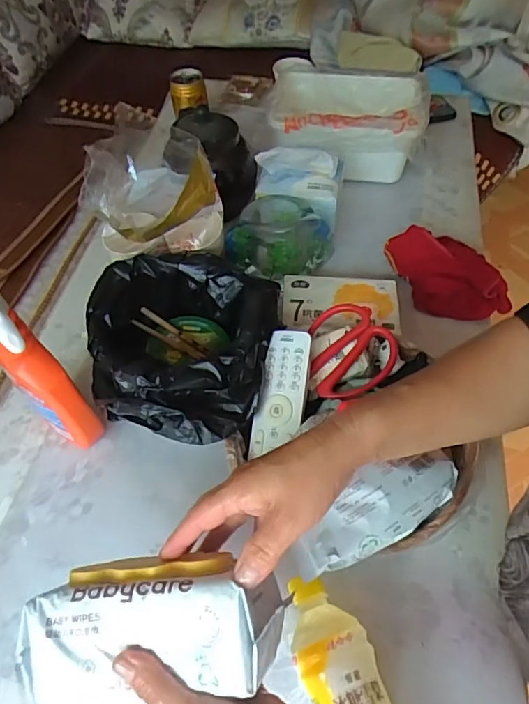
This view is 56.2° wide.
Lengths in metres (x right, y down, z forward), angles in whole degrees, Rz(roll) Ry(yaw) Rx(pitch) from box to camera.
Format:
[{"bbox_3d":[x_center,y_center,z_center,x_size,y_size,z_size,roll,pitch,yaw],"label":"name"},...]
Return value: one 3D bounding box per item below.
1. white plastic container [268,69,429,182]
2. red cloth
[{"bbox_3d":[0.134,-0.380,0.823,0.246,0.114,0.197,-3,55,-1],"label":"white plastic container"},{"bbox_3d":[0.250,-0.120,0.669,0.134,0.066,0.159,-16,56,-10],"label":"red cloth"}]

